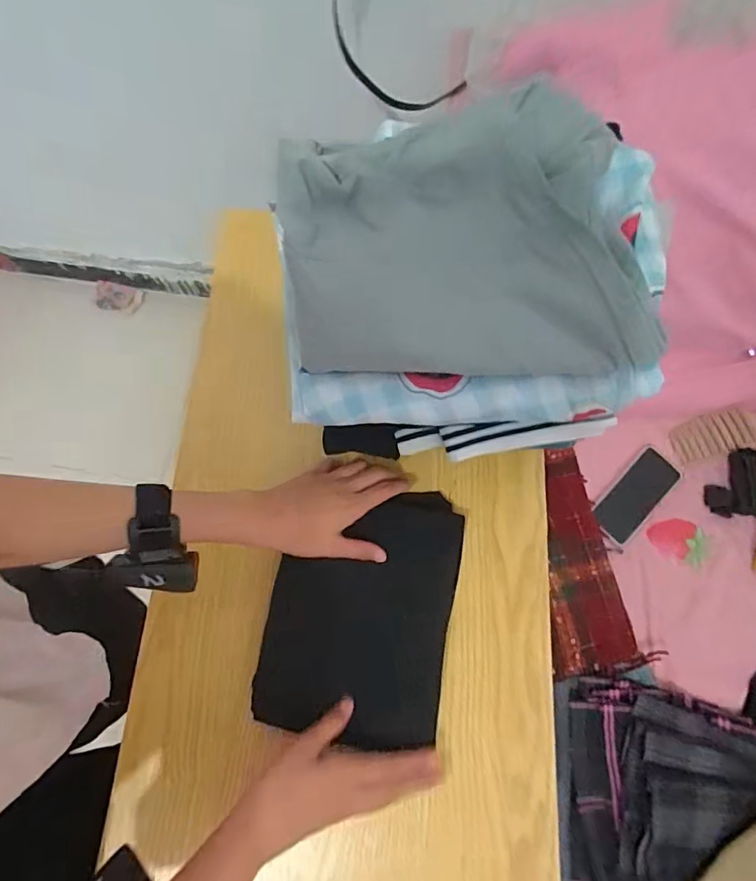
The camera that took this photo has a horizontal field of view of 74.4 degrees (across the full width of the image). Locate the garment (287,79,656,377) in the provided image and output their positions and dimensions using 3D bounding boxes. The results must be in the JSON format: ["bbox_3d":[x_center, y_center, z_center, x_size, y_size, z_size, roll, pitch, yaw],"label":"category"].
[{"bbox_3d":[0.054,-0.143,0.358,0.250,0.081,0.190,3,72,3],"label":"garment"}]

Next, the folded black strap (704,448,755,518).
[{"bbox_3d":[0.579,0.068,0.802,0.087,0.026,0.105,-1,72,1],"label":"folded black strap"}]

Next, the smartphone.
[{"bbox_3d":[0.424,0.090,0.819,0.075,0.007,0.168,42,83,6],"label":"smartphone"}]

